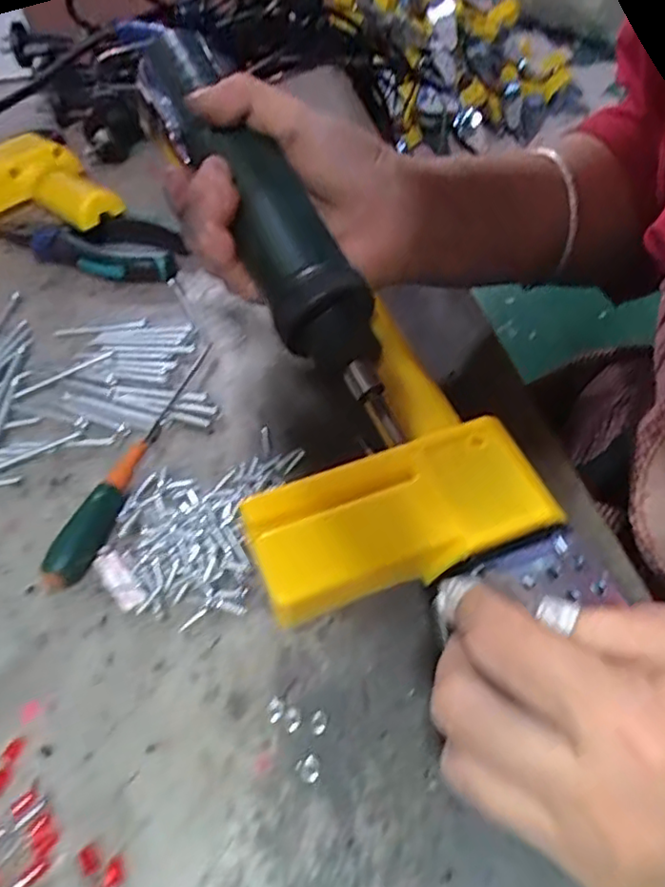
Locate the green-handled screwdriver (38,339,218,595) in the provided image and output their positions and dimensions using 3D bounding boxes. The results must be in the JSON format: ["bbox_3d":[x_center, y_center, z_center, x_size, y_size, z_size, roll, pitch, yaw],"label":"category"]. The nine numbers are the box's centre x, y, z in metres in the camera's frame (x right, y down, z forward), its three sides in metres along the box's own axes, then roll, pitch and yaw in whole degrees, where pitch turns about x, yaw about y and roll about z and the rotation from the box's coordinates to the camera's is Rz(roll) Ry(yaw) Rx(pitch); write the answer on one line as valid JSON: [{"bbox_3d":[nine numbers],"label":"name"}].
[{"bbox_3d":[-0.097,0.003,0.306,0.017,0.016,0.146,10,55,13],"label":"green-handled screwdriver"}]

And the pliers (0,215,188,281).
[{"bbox_3d":[-0.173,-0.135,0.421,0.151,0.021,0.042,16,56,17],"label":"pliers"}]

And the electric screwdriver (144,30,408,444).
[{"bbox_3d":[-0.032,-0.110,0.284,0.041,0.034,0.250,-24,69,-12],"label":"electric screwdriver"}]

